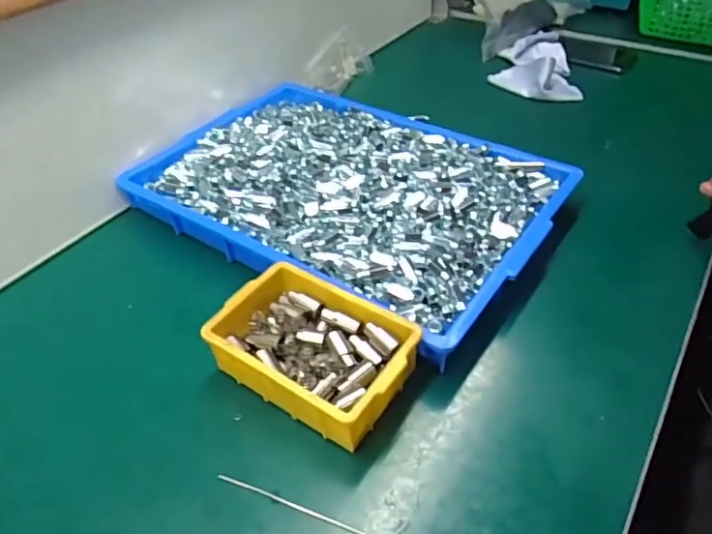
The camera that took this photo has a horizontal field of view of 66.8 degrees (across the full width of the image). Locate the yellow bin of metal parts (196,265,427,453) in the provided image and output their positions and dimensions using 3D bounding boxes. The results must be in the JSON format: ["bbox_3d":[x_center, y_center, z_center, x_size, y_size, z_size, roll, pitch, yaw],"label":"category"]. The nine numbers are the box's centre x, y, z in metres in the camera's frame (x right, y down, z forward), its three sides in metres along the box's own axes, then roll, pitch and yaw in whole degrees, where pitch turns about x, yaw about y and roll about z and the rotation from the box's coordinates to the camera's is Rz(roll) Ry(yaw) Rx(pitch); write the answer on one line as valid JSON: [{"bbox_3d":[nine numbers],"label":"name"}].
[{"bbox_3d":[-0.032,0.069,0.440,0.153,0.057,0.103,25,51,26],"label":"yellow bin of metal parts"}]

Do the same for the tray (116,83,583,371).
[{"bbox_3d":[-0.009,-0.089,0.600,0.420,0.058,0.295,27,51,27],"label":"tray"}]

